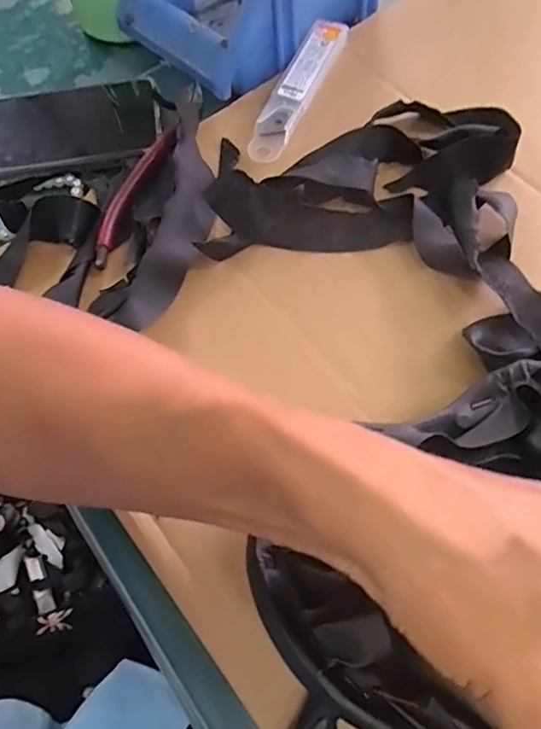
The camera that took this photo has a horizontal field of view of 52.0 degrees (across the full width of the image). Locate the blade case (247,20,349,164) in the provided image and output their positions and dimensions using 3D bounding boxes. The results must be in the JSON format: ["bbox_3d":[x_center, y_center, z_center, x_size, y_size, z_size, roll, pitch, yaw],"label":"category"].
[{"bbox_3d":[0.019,-0.186,0.368,0.025,0.010,0.125,22,68,14],"label":"blade case"}]

